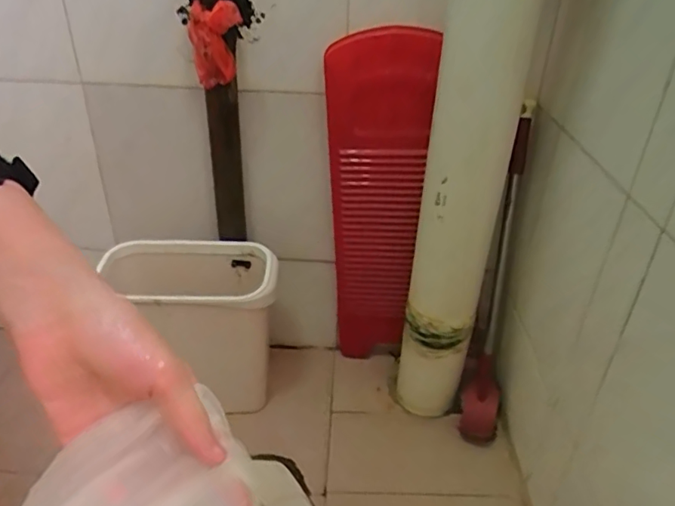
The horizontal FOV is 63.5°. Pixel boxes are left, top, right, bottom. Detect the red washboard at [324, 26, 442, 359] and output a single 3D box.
[{"bbox_3d":[0.052,-0.056,0.899,0.166,0.595,0.038,15,29,22],"label":"red washboard"}]

